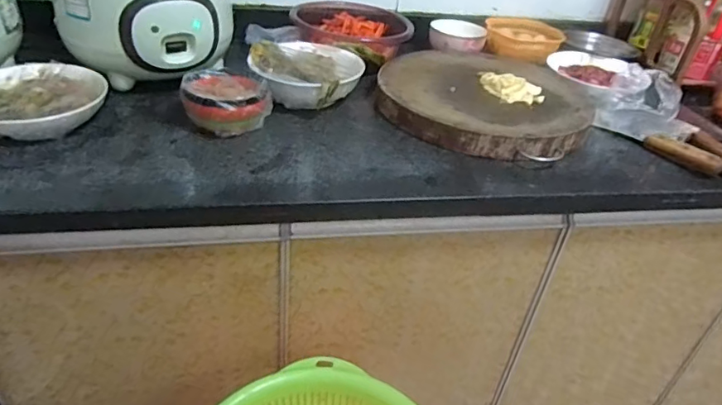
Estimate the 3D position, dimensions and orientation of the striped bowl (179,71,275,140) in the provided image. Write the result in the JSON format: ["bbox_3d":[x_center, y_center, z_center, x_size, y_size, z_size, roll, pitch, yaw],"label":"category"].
[{"bbox_3d":[-0.184,-0.135,0.726,0.115,0.063,0.102,-4,36,-14],"label":"striped bowl"}]

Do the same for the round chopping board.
[{"bbox_3d":[0.199,-0.174,0.847,0.324,0.057,0.335,4,35,-3],"label":"round chopping board"}]

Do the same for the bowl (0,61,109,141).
[{"bbox_3d":[-0.446,-0.140,0.709,0.178,0.053,0.190,-21,44,-33],"label":"bowl"}]

